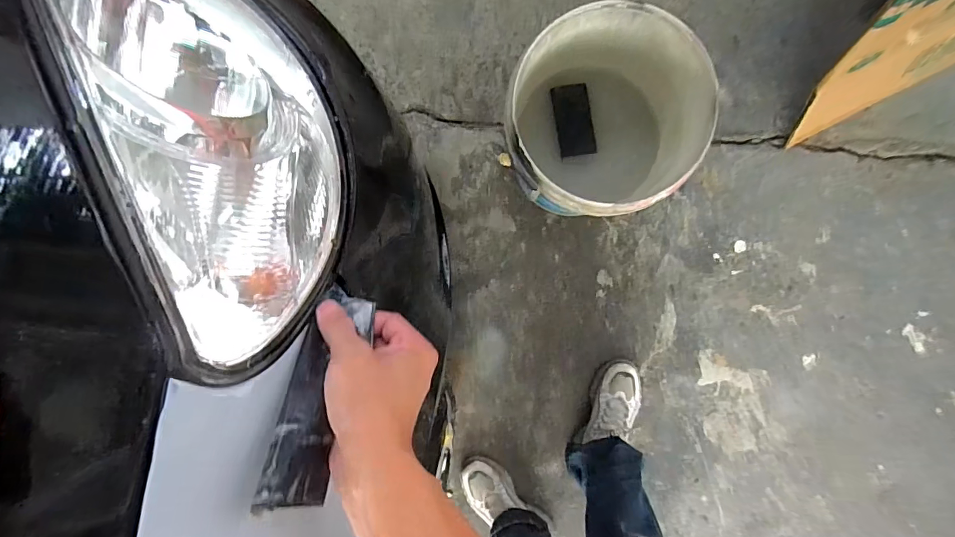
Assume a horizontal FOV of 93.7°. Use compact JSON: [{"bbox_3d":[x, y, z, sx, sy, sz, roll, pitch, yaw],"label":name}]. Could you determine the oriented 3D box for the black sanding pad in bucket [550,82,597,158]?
[{"bbox_3d":[0.183,-0.280,0.851,0.067,0.010,0.129,-6,113,21],"label":"black sanding pad in bucket"}]

